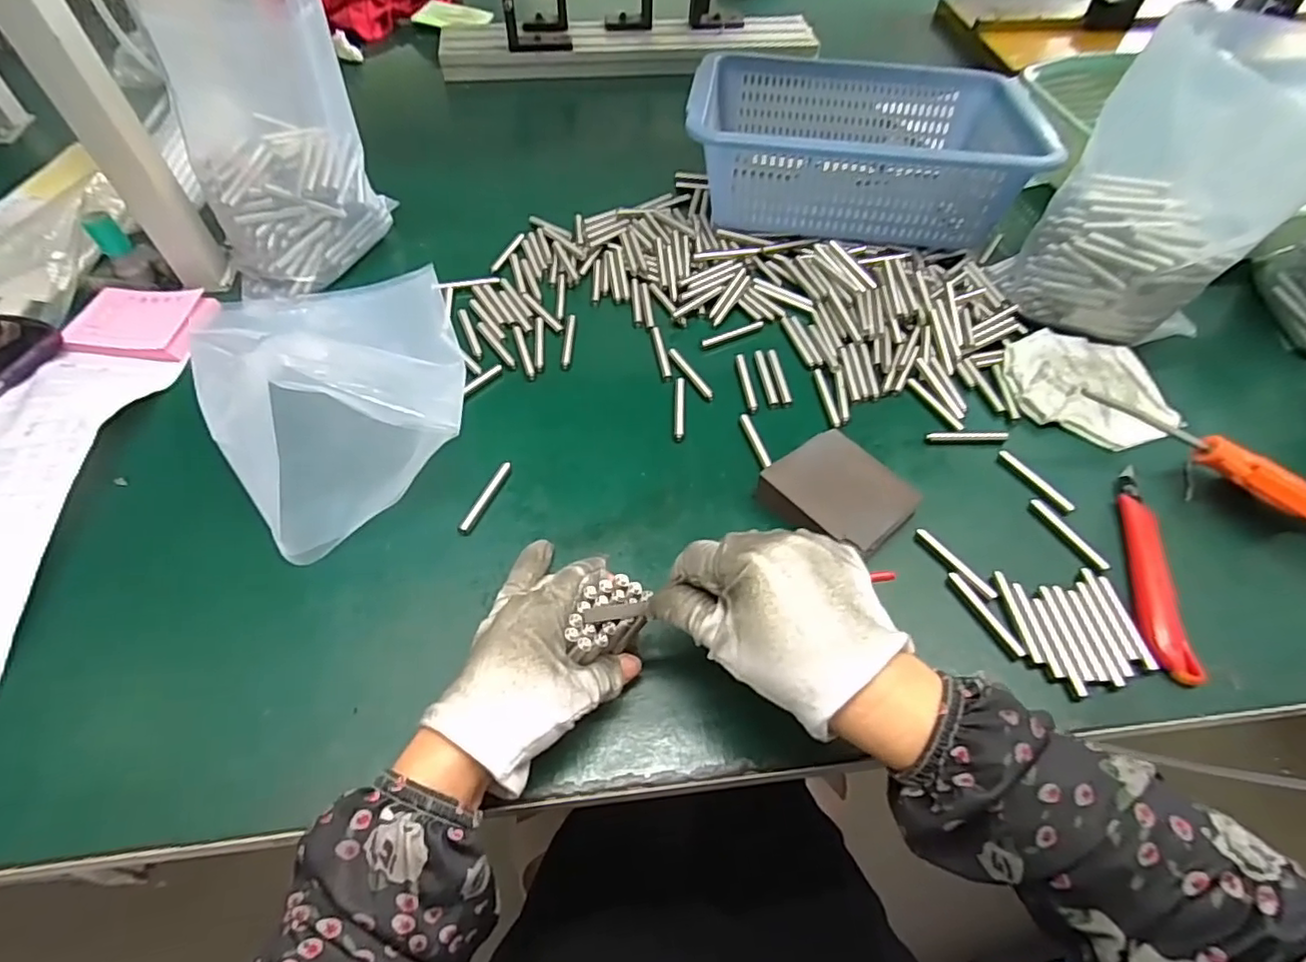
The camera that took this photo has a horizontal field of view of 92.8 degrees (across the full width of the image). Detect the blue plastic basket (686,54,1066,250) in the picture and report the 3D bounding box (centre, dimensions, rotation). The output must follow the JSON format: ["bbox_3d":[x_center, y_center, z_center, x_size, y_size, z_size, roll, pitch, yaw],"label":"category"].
[{"bbox_3d":[0.186,-0.322,0.586,0.286,0.091,0.217,9,55,6],"label":"blue plastic basket"}]

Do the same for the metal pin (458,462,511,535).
[{"bbox_3d":[-0.111,0.010,0.411,0.008,0.004,0.060,18,57,12],"label":"metal pin"}]

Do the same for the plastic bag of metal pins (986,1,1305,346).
[{"bbox_3d":[0.376,-0.215,0.457,0.136,0.188,0.135,31,60,20],"label":"plastic bag of metal pins"}]

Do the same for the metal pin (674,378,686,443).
[{"bbox_3d":[0.020,-0.054,0.460,0.008,0.004,0.062,2,55,1],"label":"metal pin"}]

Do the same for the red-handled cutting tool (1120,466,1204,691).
[{"bbox_3d":[0.304,0.049,0.382,0.023,0.011,0.146,10,55,6],"label":"red-handled cutting tool"}]

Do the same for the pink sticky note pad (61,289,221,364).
[{"bbox_3d":[-0.411,-0.130,0.502,0.101,0.012,0.072,6,55,4],"label":"pink sticky note pad"}]

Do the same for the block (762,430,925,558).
[{"bbox_3d":[0.119,0.010,0.402,0.071,0.023,0.081,-35,62,-22],"label":"block"}]

